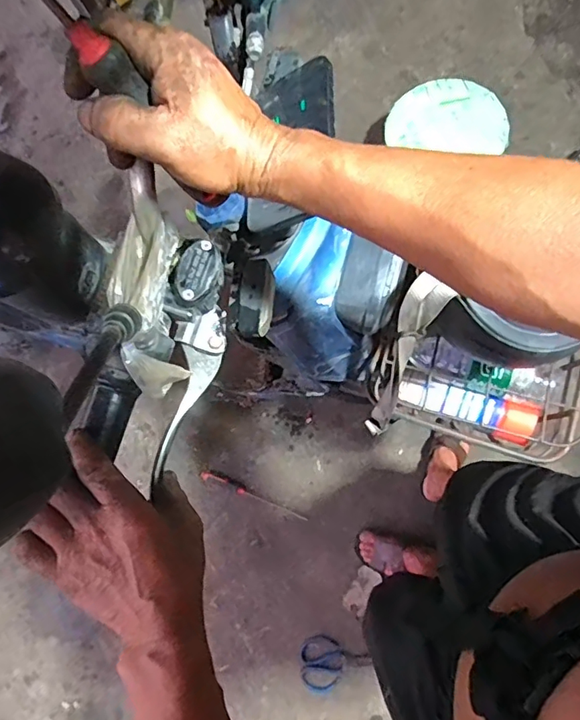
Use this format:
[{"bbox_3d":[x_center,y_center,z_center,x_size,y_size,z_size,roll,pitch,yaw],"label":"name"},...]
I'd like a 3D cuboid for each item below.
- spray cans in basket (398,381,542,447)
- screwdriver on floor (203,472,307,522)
[{"bbox_3d":[0.254,0.065,0.718,0.189,0.050,0.052,19,79,9],"label":"spray cans in basket"},{"bbox_3d":[-0.096,0.353,1.320,0.304,0.023,0.028,20,79,10],"label":"screwdriver on floor"}]

